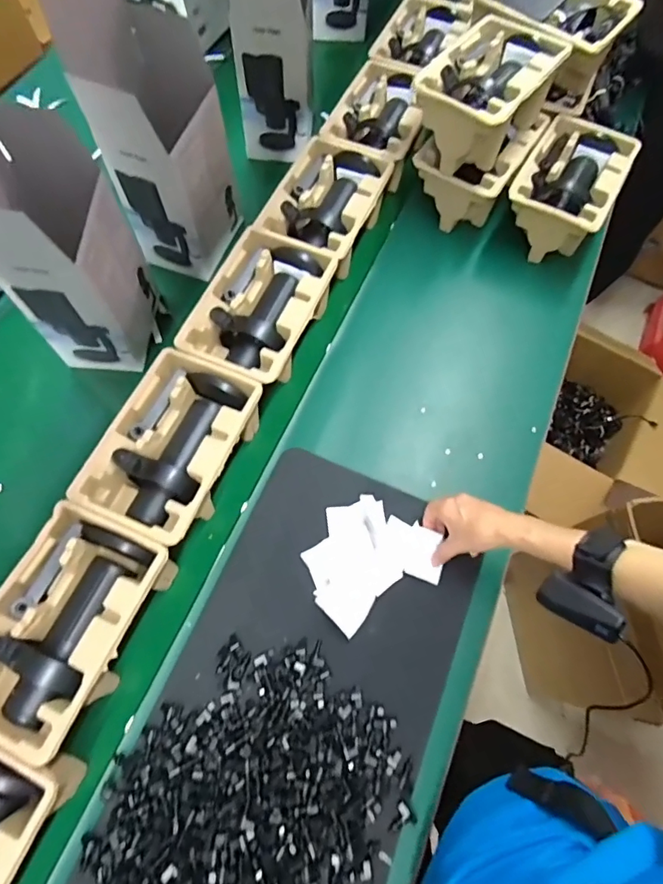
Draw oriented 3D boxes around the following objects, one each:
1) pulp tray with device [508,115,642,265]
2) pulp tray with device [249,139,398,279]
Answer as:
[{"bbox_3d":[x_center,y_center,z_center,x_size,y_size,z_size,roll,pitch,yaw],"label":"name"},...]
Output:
[{"bbox_3d":[0.387,-0.420,0.792,0.148,0.093,0.224,29,71,10],"label":"pulp tray with device"},{"bbox_3d":[-0.006,-0.369,0.782,0.154,0.100,0.229,22,70,7],"label":"pulp tray with device"}]

